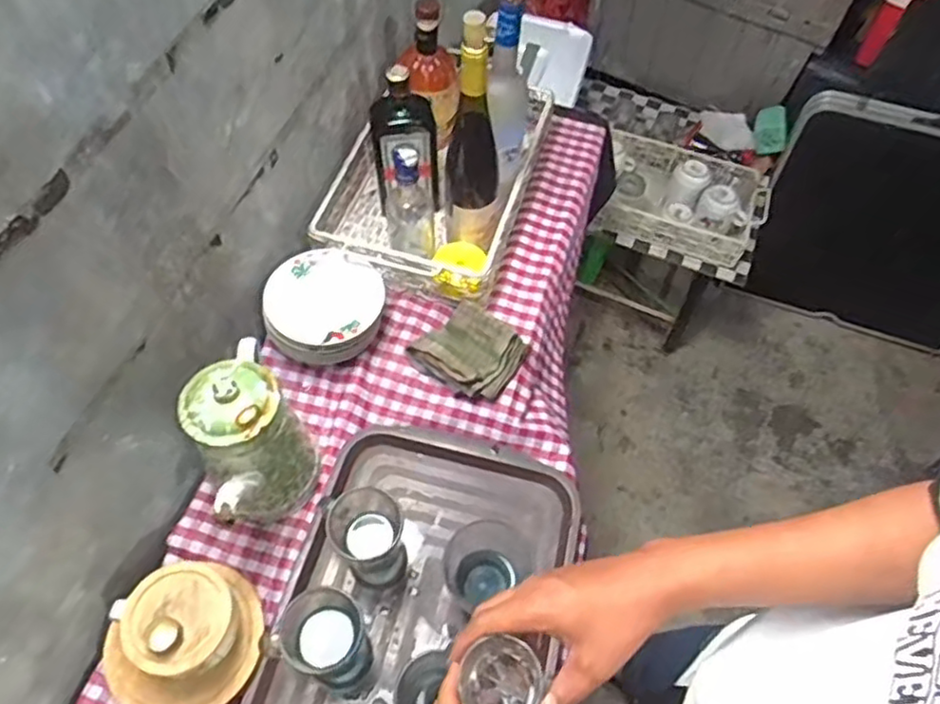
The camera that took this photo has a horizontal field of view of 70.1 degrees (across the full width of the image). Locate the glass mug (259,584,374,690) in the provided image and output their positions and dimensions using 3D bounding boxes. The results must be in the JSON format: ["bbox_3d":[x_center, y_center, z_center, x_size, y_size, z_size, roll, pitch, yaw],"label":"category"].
[{"bbox_3d":[-0.145,0.292,0.668,0.074,0.130,0.080,2,57,-2],"label":"glass mug"}]

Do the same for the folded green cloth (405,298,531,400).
[{"bbox_3d":[0.004,0.000,0.895,0.125,0.044,0.120,35,62,18],"label":"folded green cloth"}]

